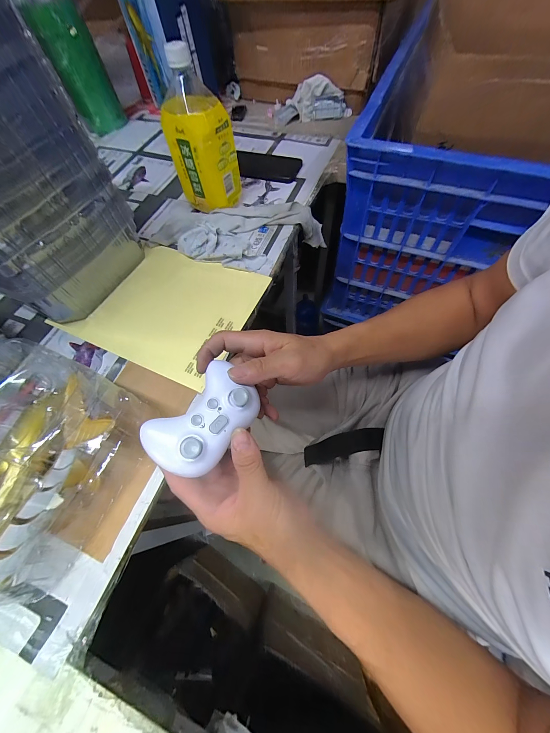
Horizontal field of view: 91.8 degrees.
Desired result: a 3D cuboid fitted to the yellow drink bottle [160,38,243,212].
[{"bbox_3d":[-0.118,-0.358,0.423,0.101,0.199,0.090,-15,63,-4],"label":"yellow drink bottle"}]

